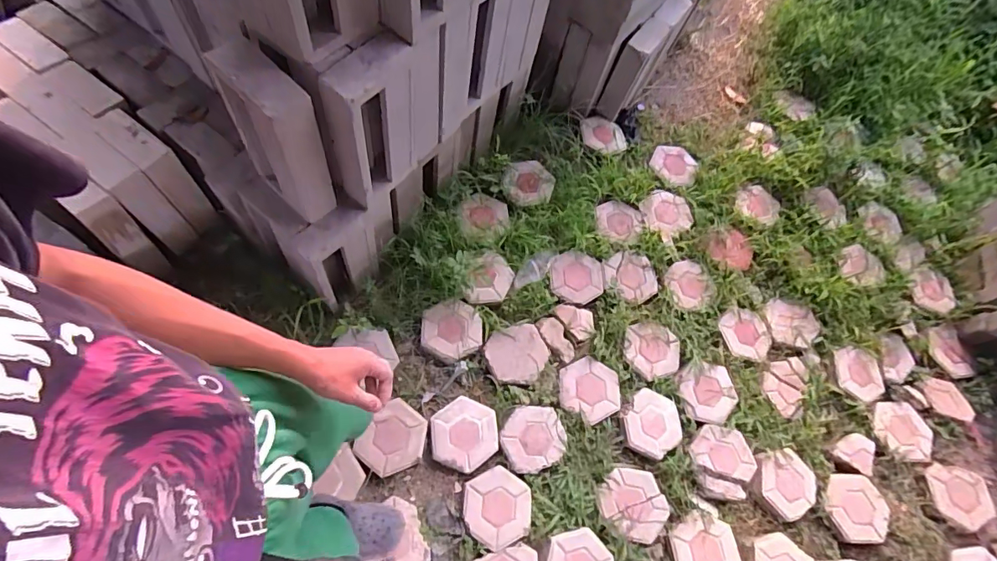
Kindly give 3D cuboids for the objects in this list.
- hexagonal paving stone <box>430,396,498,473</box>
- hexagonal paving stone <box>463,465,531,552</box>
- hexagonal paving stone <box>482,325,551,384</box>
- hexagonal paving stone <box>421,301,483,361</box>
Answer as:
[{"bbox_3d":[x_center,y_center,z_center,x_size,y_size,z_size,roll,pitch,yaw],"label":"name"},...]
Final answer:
[{"bbox_3d":[-0.104,0.468,1.429,0.202,0.044,0.209,-2,67,-8],"label":"hexagonal paving stone"},{"bbox_3d":[-0.001,0.663,1.363,0.194,0.032,0.201,-22,71,-16],"label":"hexagonal paving stone"},{"bbox_3d":[0.063,0.247,1.541,0.198,0.031,0.182,-12,69,-12],"label":"hexagonal paving stone"},{"bbox_3d":[-0.150,0.164,1.536,0.196,0.024,0.189,26,76,-4],"label":"hexagonal paving stone"}]

